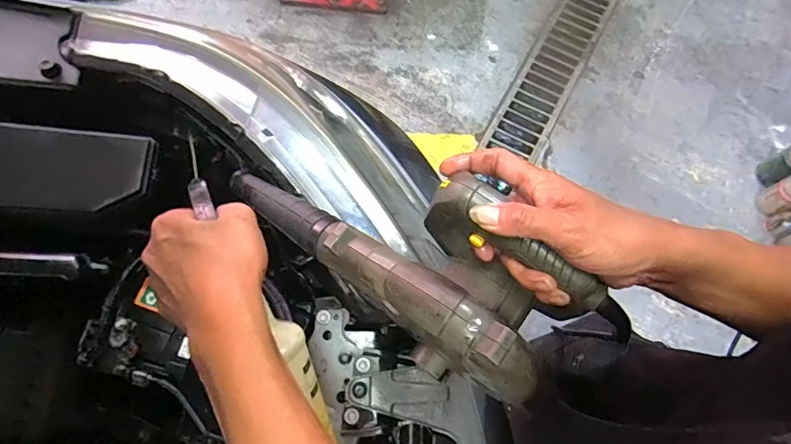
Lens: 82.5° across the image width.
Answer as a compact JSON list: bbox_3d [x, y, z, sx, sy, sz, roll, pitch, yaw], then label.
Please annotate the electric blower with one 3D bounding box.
[{"bbox_3d":[-0.027,0.016,0.426,0.403,0.112,0.108,21,69,32],"label":"electric blower"}]

